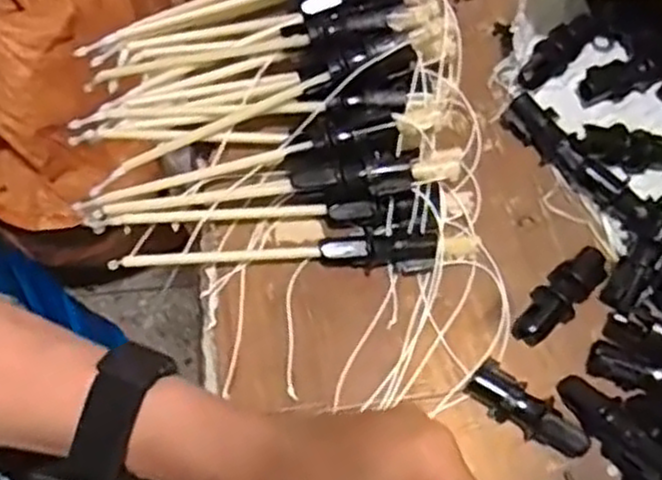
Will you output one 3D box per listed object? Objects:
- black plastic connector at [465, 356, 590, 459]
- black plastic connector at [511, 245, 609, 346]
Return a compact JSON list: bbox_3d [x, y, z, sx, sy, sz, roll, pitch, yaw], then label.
[{"bbox_3d":[0.103,0.091,0.405,0.066,0.023,0.022,32,72,14],"label":"black plastic connector"},{"bbox_3d":[0.130,0.030,0.432,0.024,0.020,0.070,42,74,17],"label":"black plastic connector"}]

